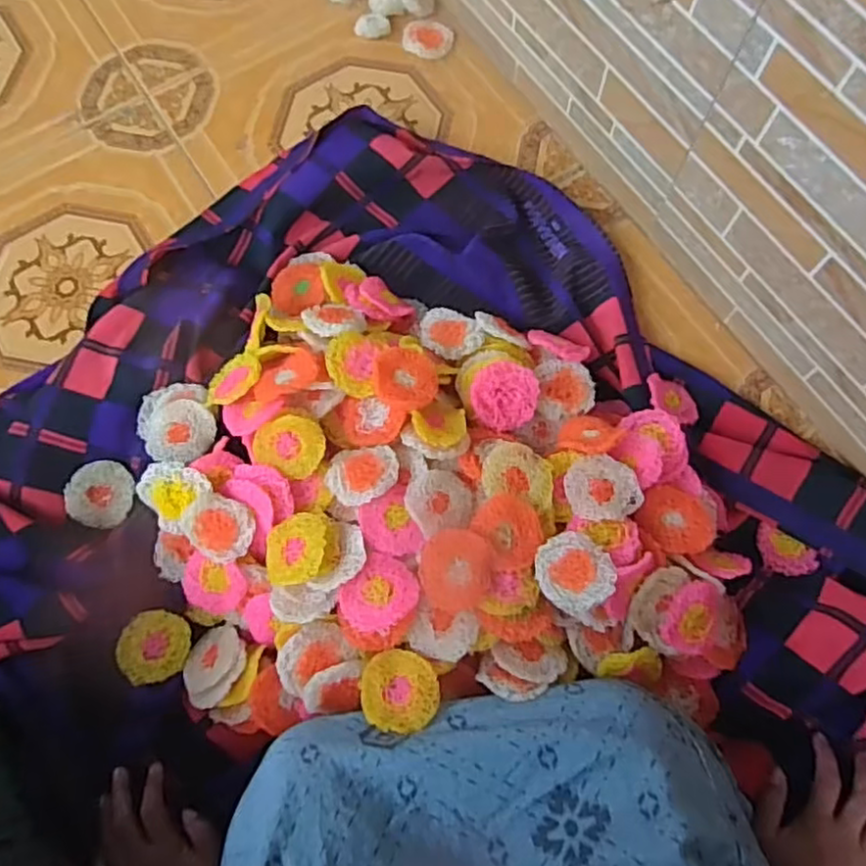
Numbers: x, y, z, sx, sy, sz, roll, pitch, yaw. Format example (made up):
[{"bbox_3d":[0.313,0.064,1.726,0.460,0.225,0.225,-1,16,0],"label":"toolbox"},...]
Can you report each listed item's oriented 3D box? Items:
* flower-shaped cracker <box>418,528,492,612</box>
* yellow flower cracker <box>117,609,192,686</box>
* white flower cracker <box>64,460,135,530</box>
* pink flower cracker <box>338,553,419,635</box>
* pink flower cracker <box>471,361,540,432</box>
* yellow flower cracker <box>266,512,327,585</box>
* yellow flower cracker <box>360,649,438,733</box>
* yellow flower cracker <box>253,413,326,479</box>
[{"bbox_3d":[0.019,0.117,0.584,0.059,0.015,0.066,1,72,1],"label":"flower-shaped cracker"},{"bbox_3d":[-0.265,0.203,0.652,0.065,0.011,0.065,0,74,-1],"label":"yellow flower cracker"},{"bbox_3d":[-0.336,0.062,0.693,0.062,0.016,0.066,13,74,2],"label":"white flower cracker"},{"bbox_3d":[-0.047,0.139,0.585,0.056,0.018,0.067,39,77,12],"label":"pink flower cracker"},{"bbox_3d":[0.070,-0.037,0.663,0.063,0.020,0.066,0,72,1],"label":"pink flower cracker"},{"bbox_3d":[-0.121,0.102,0.609,0.059,0.010,0.065,-10,57,18],"label":"yellow flower cracker"},{"bbox_3d":[-0.027,0.214,0.569,0.062,0.009,0.065,-4,53,5],"label":"yellow flower cracker"},{"bbox_3d":[-0.133,0.012,0.635,0.064,0.004,0.055,17,91,-2],"label":"yellow flower cracker"}]

